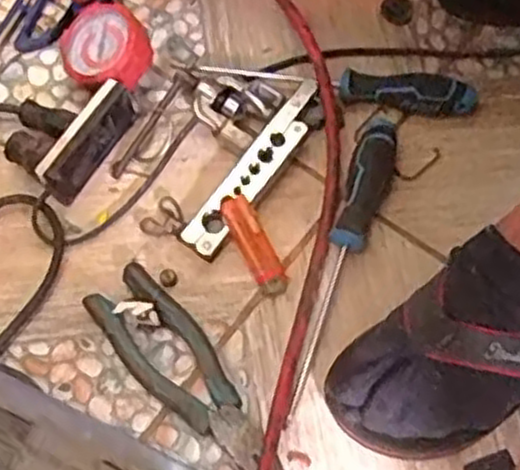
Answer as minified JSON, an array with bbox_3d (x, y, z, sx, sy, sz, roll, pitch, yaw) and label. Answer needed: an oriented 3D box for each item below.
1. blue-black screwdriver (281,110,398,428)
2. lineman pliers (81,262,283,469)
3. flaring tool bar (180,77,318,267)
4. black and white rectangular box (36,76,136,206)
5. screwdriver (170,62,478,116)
[{"bbox_3d":[0.063,0.009,0.587,0.032,0.032,0.269,19,66,8],"label":"blue-black screwdriver"},{"bbox_3d":[-0.049,0.102,0.551,0.054,0.022,0.190,-39,71,-18],"label":"lineman pliers"},{"bbox_3d":[-0.002,-0.052,0.617,0.033,0.032,0.164,33,68,14],"label":"flaring tool bar"},{"bbox_3d":[-0.138,-0.075,0.617,0.022,0.045,0.104,27,67,11],"label":"black and white rectangular box"},{"bbox_3d":[0.055,-0.130,0.658,0.252,0.032,0.032,8,65,2],"label":"screwdriver"}]

